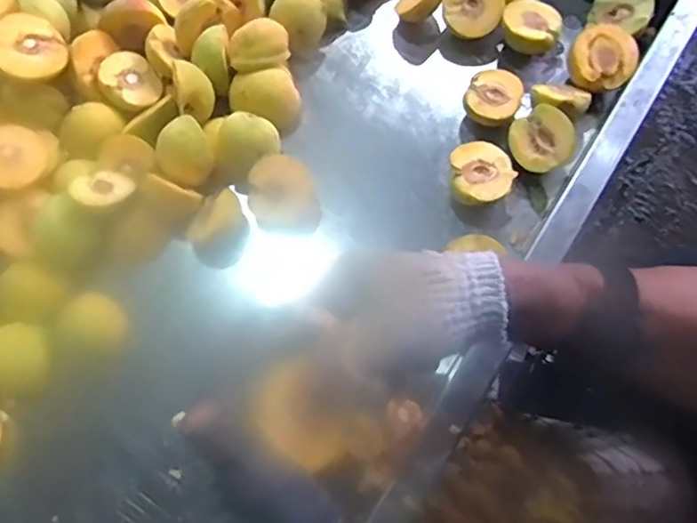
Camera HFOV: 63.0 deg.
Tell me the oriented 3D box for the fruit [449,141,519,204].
[{"bbox_3d":[0.119,-0.076,0.519,0.054,0.036,0.059,-1,70,2],"label":"fruit"}]

